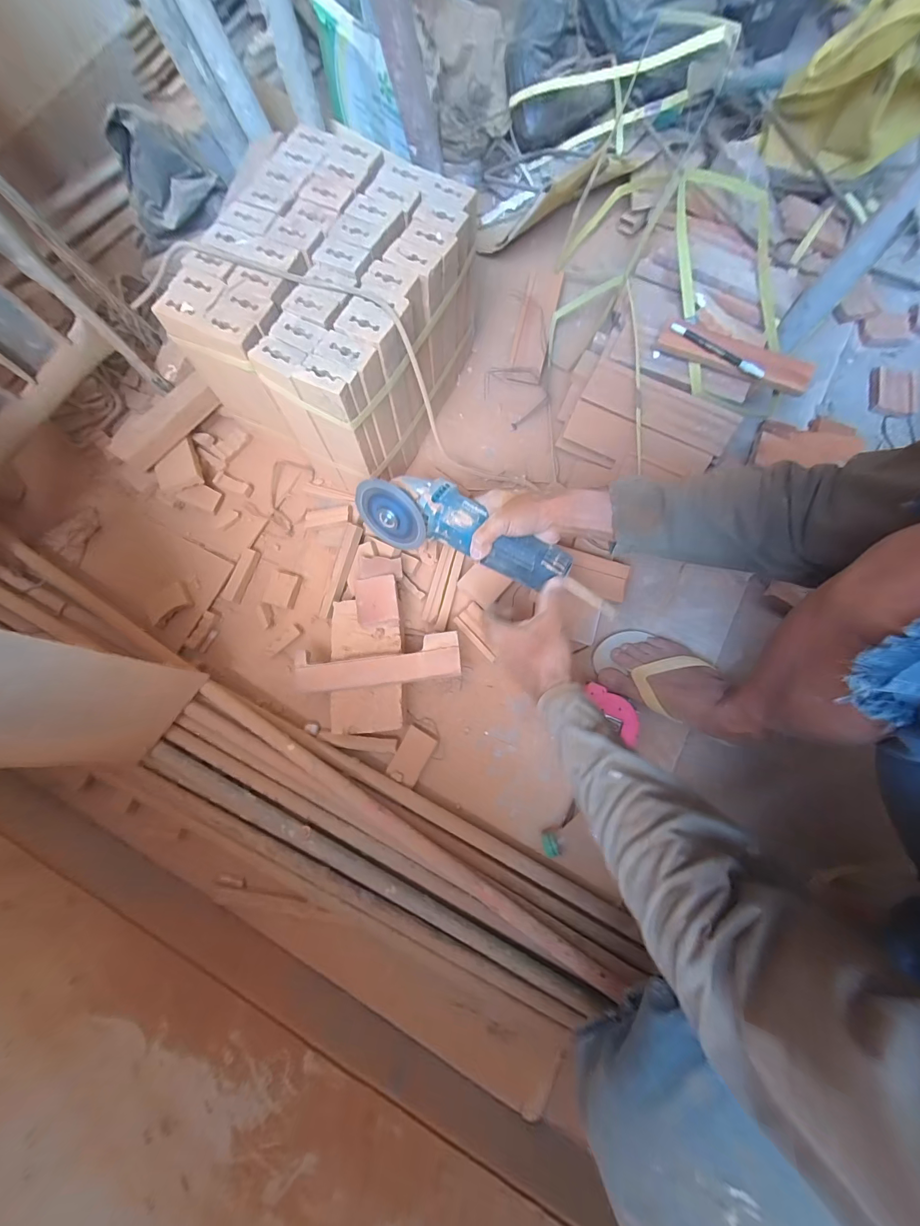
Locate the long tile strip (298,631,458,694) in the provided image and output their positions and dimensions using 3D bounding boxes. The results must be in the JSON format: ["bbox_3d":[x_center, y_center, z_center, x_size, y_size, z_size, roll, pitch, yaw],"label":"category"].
[{"bbox_3d":[-0.115,0.070,0.549,0.228,0.015,0.061,-7,78,0],"label":"long tile strip"}]

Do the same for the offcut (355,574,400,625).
[{"bbox_3d":[-0.120,-0.020,0.564,0.060,0.017,0.065,-10,78,-1],"label":"offcut"}]

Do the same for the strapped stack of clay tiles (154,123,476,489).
[{"bbox_3d":[-0.170,-0.423,0.579,0.286,0.207,0.337,30,80,7],"label":"strapped stack of clay tiles"}]

